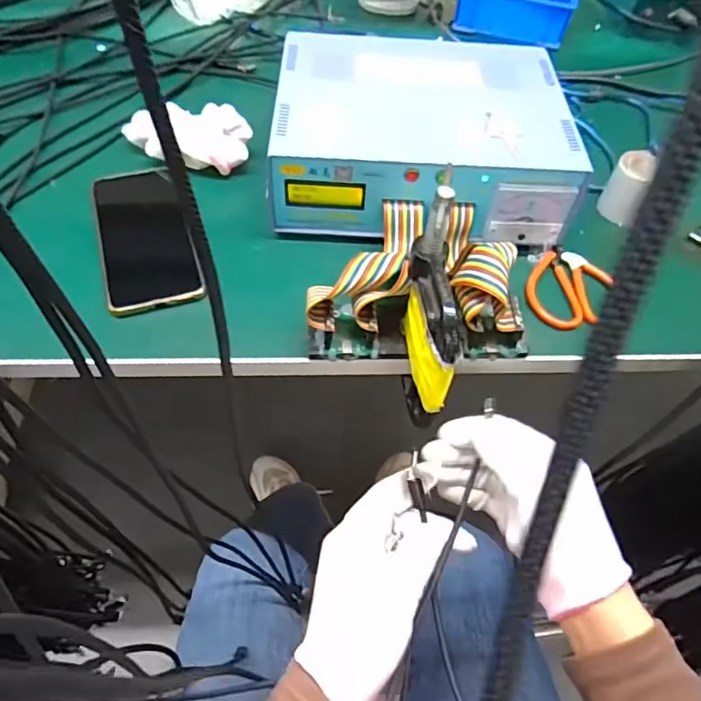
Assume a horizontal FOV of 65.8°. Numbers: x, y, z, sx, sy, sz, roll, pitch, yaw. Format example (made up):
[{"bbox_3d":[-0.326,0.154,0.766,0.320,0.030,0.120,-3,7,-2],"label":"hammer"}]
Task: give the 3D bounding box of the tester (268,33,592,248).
[{"bbox_3d":[0.063,-0.194,0.495,0.251,0.085,0.206,3,57,-1],"label":"tester"}]

